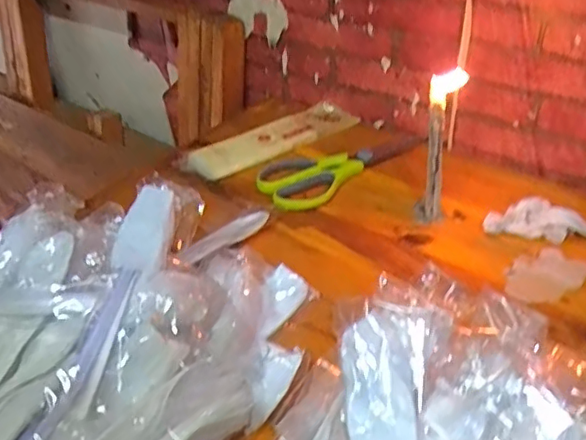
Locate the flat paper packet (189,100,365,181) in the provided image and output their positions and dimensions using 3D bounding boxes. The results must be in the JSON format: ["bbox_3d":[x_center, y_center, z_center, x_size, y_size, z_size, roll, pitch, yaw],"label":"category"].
[{"bbox_3d":[-0.017,-0.092,0.654,0.206,0.015,0.055,-29,57,-32],"label":"flat paper packet"}]

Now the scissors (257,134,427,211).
[{"bbox_3d":[0.056,-0.066,0.618,0.212,0.009,0.080,-27,44,-29],"label":"scissors"}]

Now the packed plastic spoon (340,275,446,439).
[{"bbox_3d":[0.048,0.121,0.258,0.044,0.014,0.181,-2,69,1],"label":"packed plastic spoon"}]

